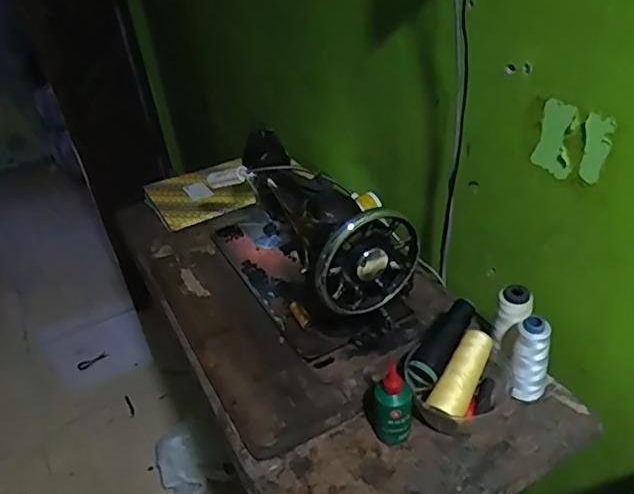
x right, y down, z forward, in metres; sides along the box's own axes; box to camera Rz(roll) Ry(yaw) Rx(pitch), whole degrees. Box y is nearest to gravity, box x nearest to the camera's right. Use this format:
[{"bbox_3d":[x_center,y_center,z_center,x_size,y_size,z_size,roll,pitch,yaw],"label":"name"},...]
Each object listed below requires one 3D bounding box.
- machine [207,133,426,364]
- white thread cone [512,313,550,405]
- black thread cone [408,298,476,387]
[{"bbox_3d":[-0.046,-0.030,0.824,0.159,0.207,0.396,-24,39,-23],"label":"machine"},{"bbox_3d":[0.252,0.134,0.663,0.039,0.113,0.037,10,39,21],"label":"white thread cone"},{"bbox_3d":[0.157,0.114,0.687,0.035,0.038,0.117,22,58,33],"label":"black thread cone"}]

